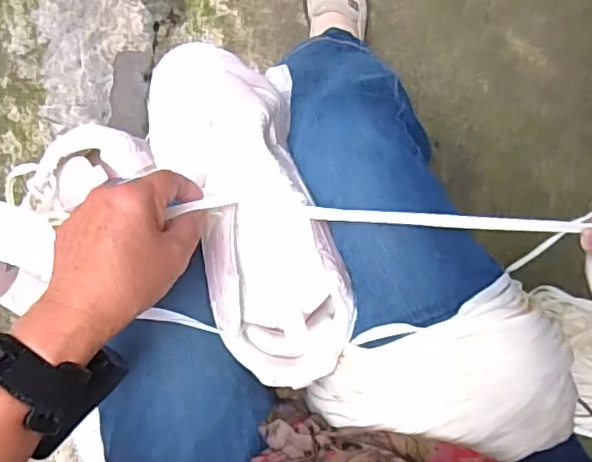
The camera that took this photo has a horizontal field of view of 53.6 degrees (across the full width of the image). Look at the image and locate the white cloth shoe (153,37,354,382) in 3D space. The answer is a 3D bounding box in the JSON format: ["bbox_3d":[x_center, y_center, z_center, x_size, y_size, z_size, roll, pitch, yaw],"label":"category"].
[{"bbox_3d":[-0.038,-0.033,0.472,0.112,0.105,0.306,-15,71,0],"label":"white cloth shoe"}]

